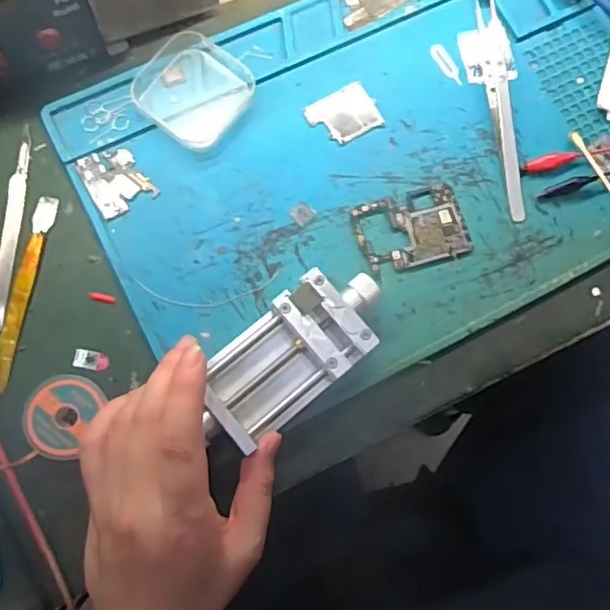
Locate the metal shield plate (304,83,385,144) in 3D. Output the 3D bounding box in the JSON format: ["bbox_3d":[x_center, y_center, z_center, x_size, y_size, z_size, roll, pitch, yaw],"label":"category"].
[{"bbox_3d":[0.026,-0.126,0.396,0.046,0.004,0.035,-24,83,-8],"label":"metal shield plate"}]

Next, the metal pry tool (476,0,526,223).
[{"bbox_3d":[0.132,-0.137,0.397,0.018,0.014,0.165,-2,82,-3],"label":"metal pry tool"}]

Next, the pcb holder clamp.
[{"bbox_3d":[-0.005,0.026,0.342,0.114,0.029,0.055,-41,86,-8],"label":"pcb holder clamp"}]

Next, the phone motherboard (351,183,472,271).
[{"bbox_3d":[0.067,-0.048,0.379,0.067,0.004,0.048,-16,82,-7],"label":"phone motherboard"}]

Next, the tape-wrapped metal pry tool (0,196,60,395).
[{"bbox_3d":[-0.170,-0.009,0.359,0.011,0.006,0.119,12,80,-2],"label":"tape-wrapped metal pry tool"}]

